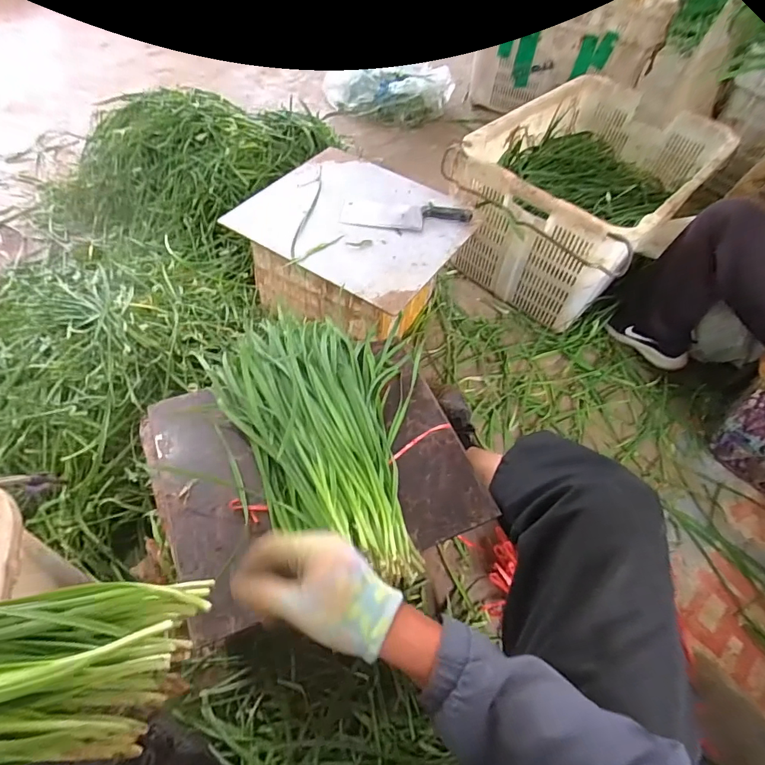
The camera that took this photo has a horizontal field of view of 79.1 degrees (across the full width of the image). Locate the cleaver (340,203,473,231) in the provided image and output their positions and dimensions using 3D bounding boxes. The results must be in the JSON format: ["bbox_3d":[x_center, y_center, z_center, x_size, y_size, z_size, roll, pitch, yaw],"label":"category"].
[{"bbox_3d":[0.051,-0.371,1.022,0.278,0.035,0.095,12,55,3],"label":"cleaver"}]

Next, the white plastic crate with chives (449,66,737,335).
[{"bbox_3d":[0.503,-0.467,1.199,0.456,0.344,0.593,41,61,21],"label":"white plastic crate with chives"}]

